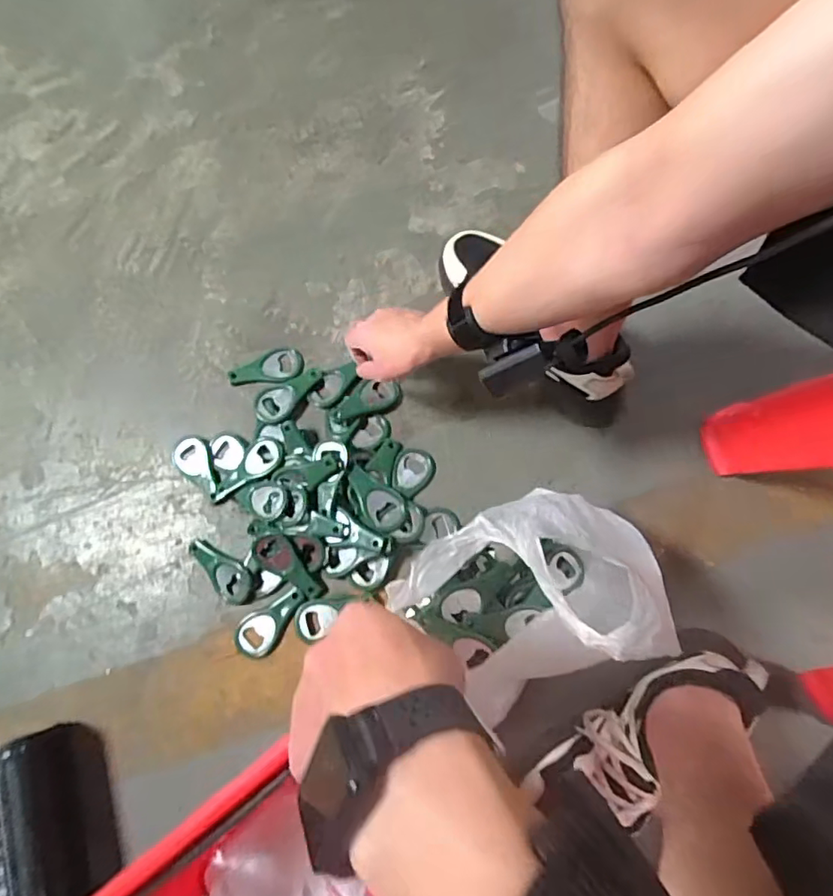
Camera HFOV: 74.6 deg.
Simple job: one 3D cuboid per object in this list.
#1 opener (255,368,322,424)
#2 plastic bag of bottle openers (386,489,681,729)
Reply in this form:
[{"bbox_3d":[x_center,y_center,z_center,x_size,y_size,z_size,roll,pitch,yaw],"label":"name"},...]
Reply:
[{"bbox_3d":[-0.160,-0.069,0.682,0.045,0.012,0.092,42,79,12],"label":"opener"},{"bbox_3d":[0.098,0.103,0.479,0.213,0.309,0.131,-23,75,-5],"label":"plastic bag of bottle openers"}]

